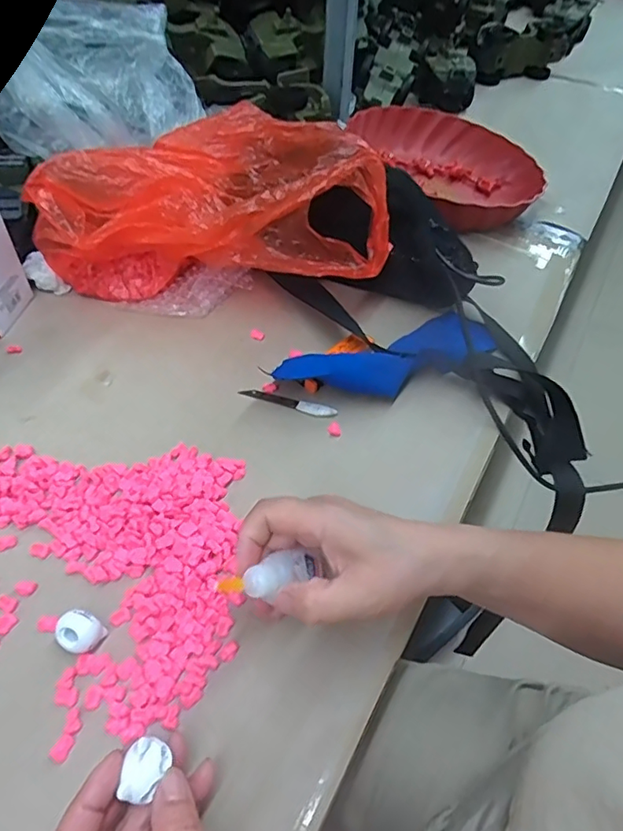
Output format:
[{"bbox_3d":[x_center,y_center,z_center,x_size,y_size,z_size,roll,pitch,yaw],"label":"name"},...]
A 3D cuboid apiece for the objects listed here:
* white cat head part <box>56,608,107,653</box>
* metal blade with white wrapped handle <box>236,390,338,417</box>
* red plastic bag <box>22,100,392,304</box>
[{"bbox_3d":[-0.135,0.126,0.316,0.023,0.016,0.021,1,50,-1],"label":"white cat head part"},{"bbox_3d":[-0.019,-0.010,0.446,0.081,0.004,0.013,14,51,9],"label":"metal blade with white wrapped handle"},{"bbox_3d":[-0.087,-0.187,0.500,0.299,0.137,0.131,1,50,-1],"label":"red plastic bag"}]

